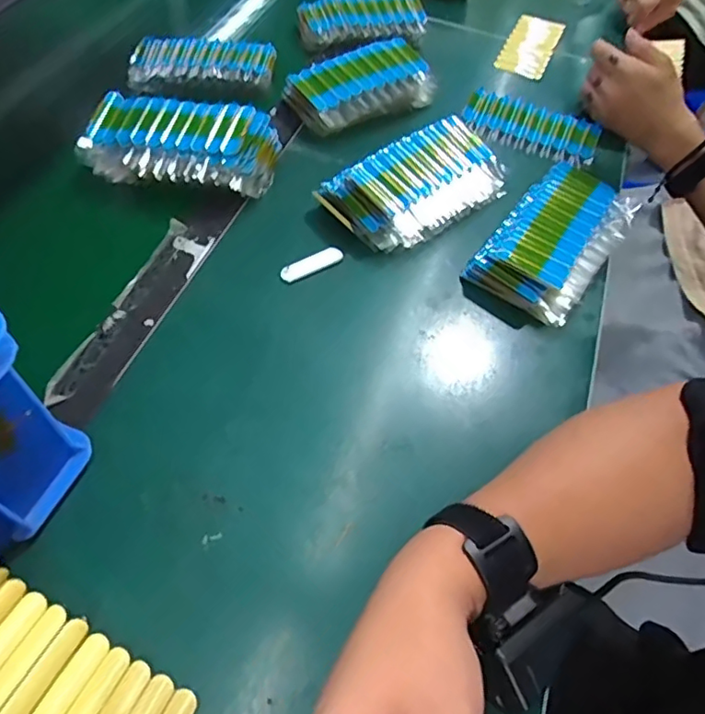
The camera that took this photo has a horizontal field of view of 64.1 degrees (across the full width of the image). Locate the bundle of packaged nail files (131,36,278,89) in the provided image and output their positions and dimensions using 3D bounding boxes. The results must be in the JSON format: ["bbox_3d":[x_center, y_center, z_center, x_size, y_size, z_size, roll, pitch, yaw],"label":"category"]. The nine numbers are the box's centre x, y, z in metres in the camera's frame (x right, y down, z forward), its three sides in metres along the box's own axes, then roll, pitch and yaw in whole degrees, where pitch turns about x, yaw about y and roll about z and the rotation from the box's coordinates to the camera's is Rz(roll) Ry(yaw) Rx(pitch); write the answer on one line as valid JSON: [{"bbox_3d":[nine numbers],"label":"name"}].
[{"bbox_3d":[-0.175,-0.342,0.653,0.163,0.028,0.077,6,57,-1],"label":"bundle of packaged nail files"}]

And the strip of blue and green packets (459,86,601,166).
[{"bbox_3d":[0.203,-0.264,0.643,0.151,0.017,0.081,18,58,7],"label":"strip of blue and green packets"}]

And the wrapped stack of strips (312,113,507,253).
[{"bbox_3d":[0.066,-0.165,0.542,0.178,0.045,0.095,-31,64,-22],"label":"wrapped stack of strips"}]

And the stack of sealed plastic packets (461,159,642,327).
[{"bbox_3d":[0.188,-0.111,0.522,0.097,0.033,0.177,33,61,16],"label":"stack of sealed plastic packets"}]

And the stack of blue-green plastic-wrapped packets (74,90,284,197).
[{"bbox_3d":[-0.168,-0.202,0.543,0.181,0.055,0.095,8,57,1],"label":"stack of blue-green plastic-wrapped packets"}]

